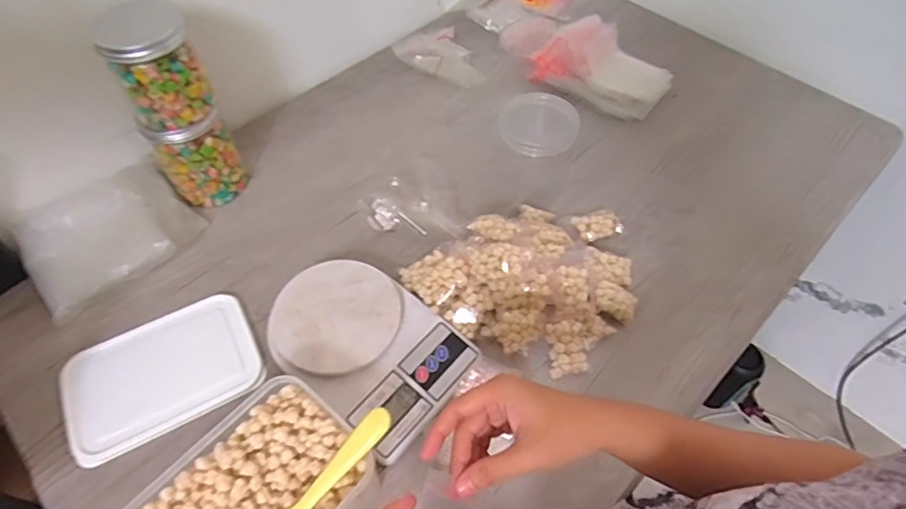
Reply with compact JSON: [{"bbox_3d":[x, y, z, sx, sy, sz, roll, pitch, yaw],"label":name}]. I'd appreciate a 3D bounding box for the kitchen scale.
[{"bbox_3d":[-0.094,0.092,0.573,0.214,0.042,0.145,34,61,22],"label":"kitchen scale"}]

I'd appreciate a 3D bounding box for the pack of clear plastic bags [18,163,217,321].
[{"bbox_3d":[-0.402,-0.022,0.642,0.185,0.057,0.155,-32,61,-21],"label":"pack of clear plastic bags"}]

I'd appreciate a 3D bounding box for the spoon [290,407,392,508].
[{"bbox_3d":[-0.104,0.185,0.435,0.029,0.014,0.154,39,84,24],"label":"spoon"}]

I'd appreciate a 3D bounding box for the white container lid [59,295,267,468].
[{"bbox_3d":[-0.299,0.123,0.565,0.186,0.020,0.119,-26,59,-17],"label":"white container lid"}]

